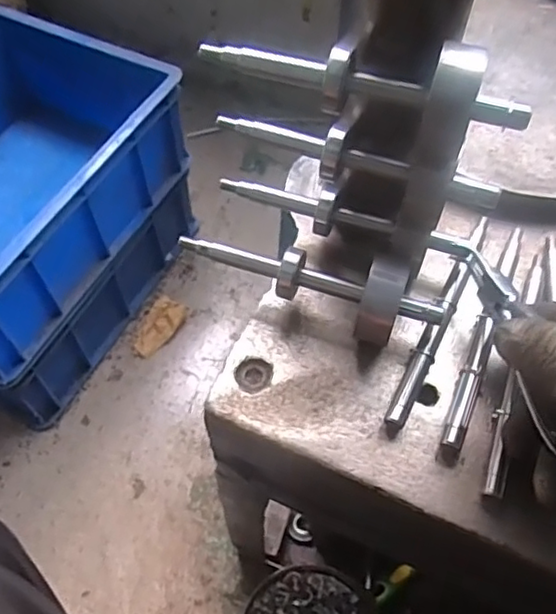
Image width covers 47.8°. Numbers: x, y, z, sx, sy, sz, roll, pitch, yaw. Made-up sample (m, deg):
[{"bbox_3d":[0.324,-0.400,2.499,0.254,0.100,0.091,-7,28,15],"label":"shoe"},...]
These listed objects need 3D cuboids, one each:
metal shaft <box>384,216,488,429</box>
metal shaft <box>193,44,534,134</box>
[{"bbox_3d":[0.102,0.004,0.386,0.013,0.010,0.160,25,62,14],"label":"metal shaft"},{"bbox_3d":[0.040,-0.110,0.310,0.162,0.017,0.013,16,60,9],"label":"metal shaft"}]

